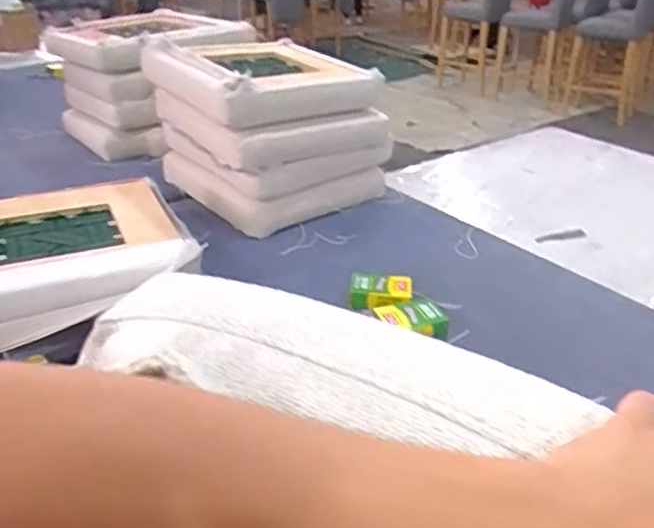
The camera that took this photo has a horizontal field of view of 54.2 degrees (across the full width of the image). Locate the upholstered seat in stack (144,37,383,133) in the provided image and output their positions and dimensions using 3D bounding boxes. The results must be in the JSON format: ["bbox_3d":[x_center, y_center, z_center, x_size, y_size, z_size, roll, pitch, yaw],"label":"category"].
[{"bbox_3d":[-0.170,-0.481,1.608,0.454,0.100,0.521,-17,34,-28],"label":"upholstered seat in stack"}]

